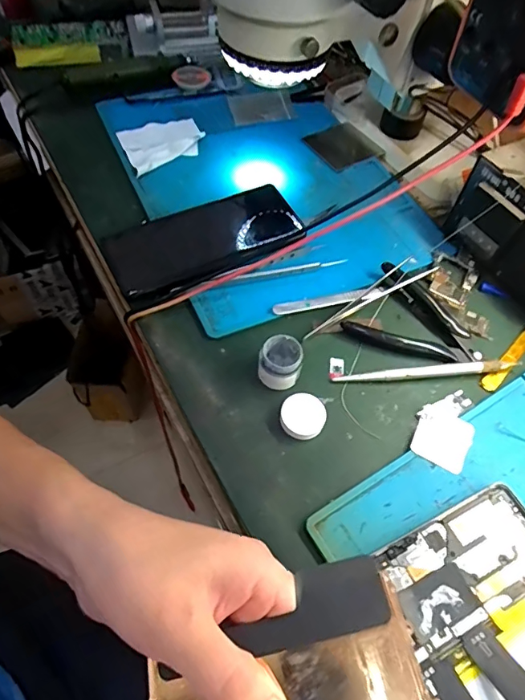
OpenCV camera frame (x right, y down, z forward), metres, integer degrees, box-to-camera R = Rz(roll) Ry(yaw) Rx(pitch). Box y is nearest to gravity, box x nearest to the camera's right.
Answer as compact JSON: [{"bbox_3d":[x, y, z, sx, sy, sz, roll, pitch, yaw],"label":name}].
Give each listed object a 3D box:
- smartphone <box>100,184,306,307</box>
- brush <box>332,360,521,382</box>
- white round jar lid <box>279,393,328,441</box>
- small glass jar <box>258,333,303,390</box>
[{"bbox_3d":[-0.047,-0.096,0.405,0.169,0.014,0.089,-22,61,-16],"label":"smartphone"},{"bbox_3d":[0.126,0.016,0.348,0.142,0.010,0.010,-4,58,-6],"label":"brush"},{"bbox_3d":[0.028,0.047,0.323,0.032,0.010,0.031,1,57,-2],"label":"white round jar lid"},{"bbox_3d":[0.013,0.010,0.334,0.030,0.030,0.031,1,57,-2],"label":"small glass jar"}]

